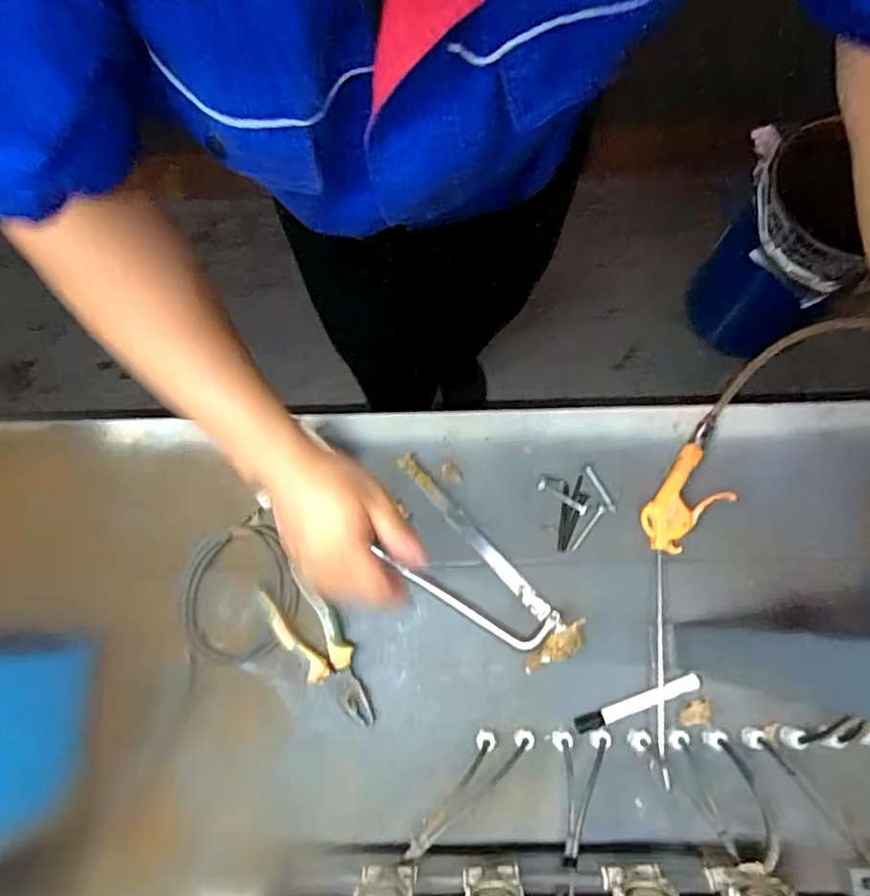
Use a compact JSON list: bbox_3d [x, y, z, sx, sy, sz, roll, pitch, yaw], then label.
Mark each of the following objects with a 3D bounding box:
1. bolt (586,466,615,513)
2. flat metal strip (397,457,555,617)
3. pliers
[{"bbox_3d":[0.200,0.049,0.684,0.008,0.010,0.062,-24,75,-4],"label":"bolt"},{"bbox_3d":[0.042,0.100,0.665,0.020,0.007,0.245,-41,77,-9],"label":"flat metal strip"},{"bbox_3d":[-0.122,0.220,0.619,0.060,0.022,0.179,-37,77,-8],"label":"pliers"}]

